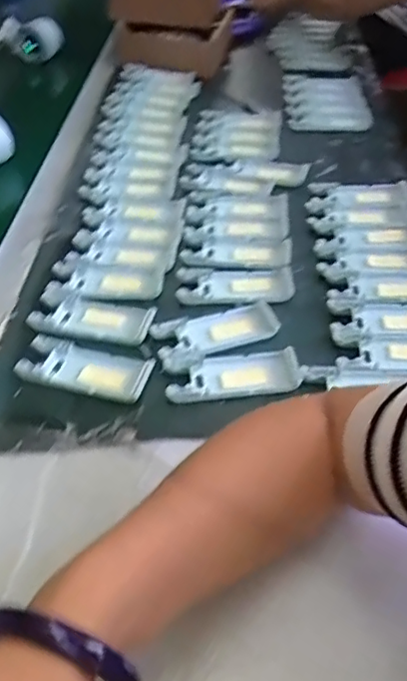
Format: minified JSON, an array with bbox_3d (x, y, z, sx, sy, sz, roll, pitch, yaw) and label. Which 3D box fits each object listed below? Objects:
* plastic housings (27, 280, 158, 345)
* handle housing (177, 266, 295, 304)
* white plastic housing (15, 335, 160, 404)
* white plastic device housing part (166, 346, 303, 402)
[{"bbox_3d":[-0.098,-0.020,0.509,0.106,0.010,0.054,14,48,14],"label":"plastic housings"},{"bbox_3d":[0.029,-0.051,0.535,0.104,0.010,0.045,2,46,3],"label":"handle housing"},{"bbox_3d":[-0.095,0.021,0.468,0.104,0.008,0.043,11,47,11],"label":"white plastic housing"},{"bbox_3d":[0.024,0.028,0.459,0.102,0.013,0.041,-5,46,-4],"label":"white plastic device housing part"}]

